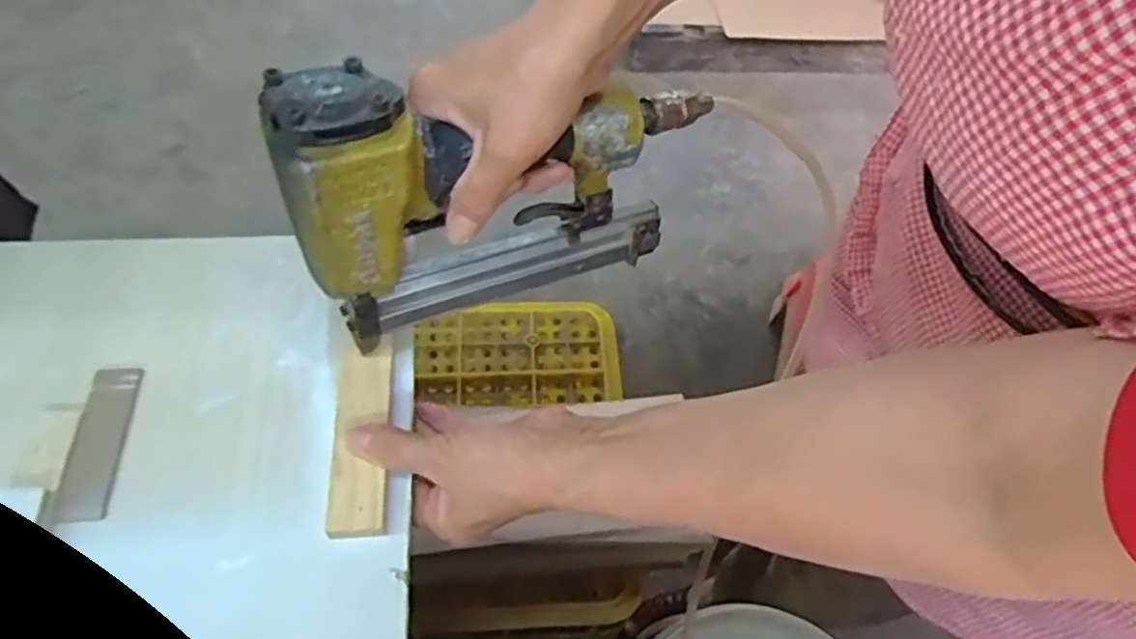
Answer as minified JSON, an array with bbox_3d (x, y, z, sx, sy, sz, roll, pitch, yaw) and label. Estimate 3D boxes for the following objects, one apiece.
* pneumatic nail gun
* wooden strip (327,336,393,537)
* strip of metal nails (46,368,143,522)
[{"bbox_3d":[-0.030,-0.078,0.392,0.228,0.166,0.060,-21,65,-14],"label":"pneumatic nail gun"},{"bbox_3d":[-0.120,0.064,0.410,0.030,0.009,0.120,-2,59,-5],"label":"wooden strip"},{"bbox_3d":[-0.268,0.069,0.403,0.026,0.011,0.091,0,58,-5],"label":"strip of metal nails"}]

